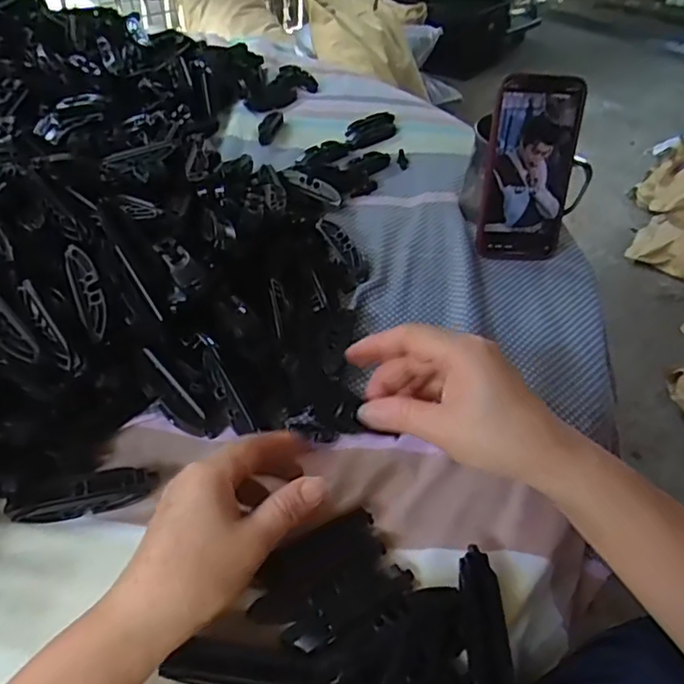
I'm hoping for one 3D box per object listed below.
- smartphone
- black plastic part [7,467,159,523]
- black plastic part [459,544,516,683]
[{"bbox_3d":[0.169,-0.153,0.539,0.076,0.157,0.019,3,21,-3],"label":"smartphone"},{"bbox_3d":[-0.149,0.089,0.353,0.077,0.018,0.019,-7,46,-14],"label":"black plastic part"},{"bbox_3d":[0.074,0.145,0.315,0.021,0.012,0.072,2,44,-5],"label":"black plastic part"}]

